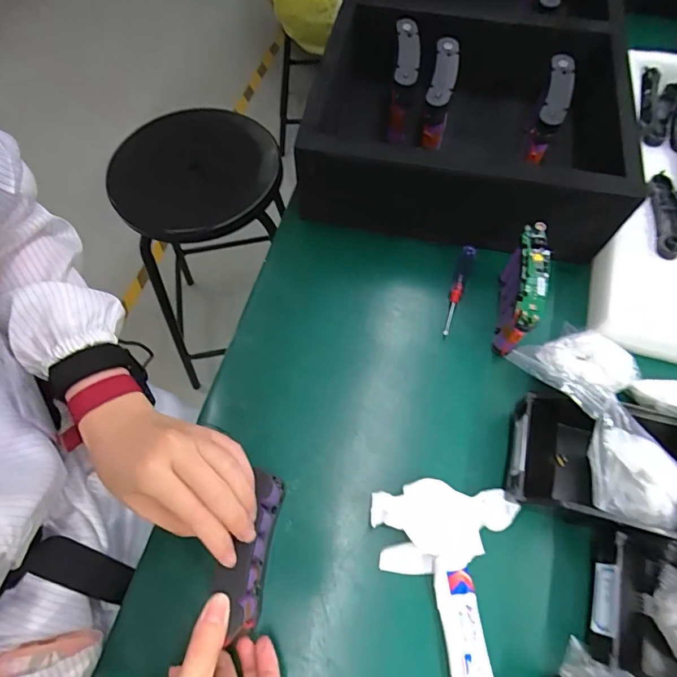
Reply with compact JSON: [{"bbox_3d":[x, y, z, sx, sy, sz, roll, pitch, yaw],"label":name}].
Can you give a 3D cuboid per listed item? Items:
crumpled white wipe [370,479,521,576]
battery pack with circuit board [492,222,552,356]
[{"bbox_3d":[0.096,0.167,0.404,0.127,0.027,0.073,-8,64,-3],"label":"crumpled white wipe"},{"bbox_3d":[0.188,-0.042,0.467,0.026,0.112,0.106,11,64,6],"label":"battery pack with circuit board"}]

